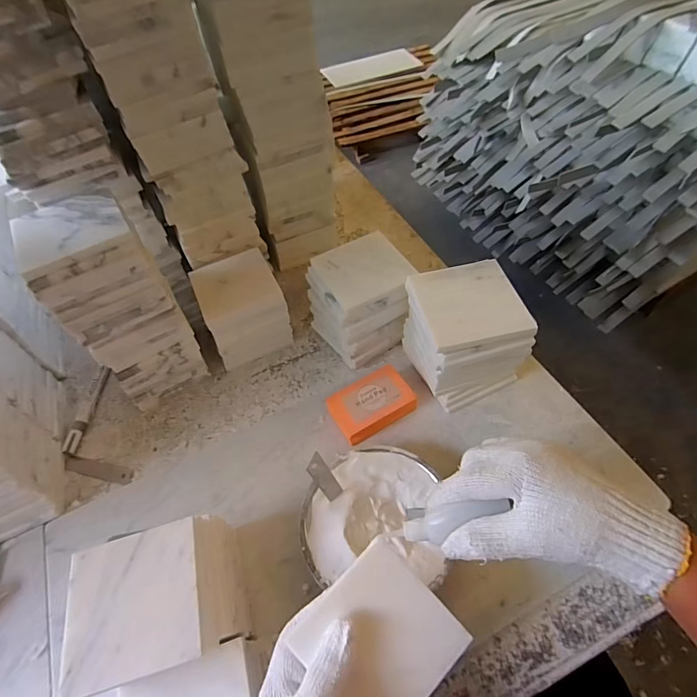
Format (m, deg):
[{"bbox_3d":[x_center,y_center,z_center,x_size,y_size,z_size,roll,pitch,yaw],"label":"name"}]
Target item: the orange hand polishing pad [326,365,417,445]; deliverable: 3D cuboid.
[{"bbox_3d":[0.028,0.068,0.505,0.091,0.033,0.063,-25,56,-15],"label":"orange hand polishing pad"}]

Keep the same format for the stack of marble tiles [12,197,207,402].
[{"bbox_3d":[-0.265,-0.054,0.495,0.105,0.219,0.111,-26,56,-15],"label":"stack of marble tiles"}]

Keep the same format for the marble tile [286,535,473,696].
[{"bbox_3d":[0.025,0.214,0.312,0.096,0.013,0.099,-39,80,-19],"label":"marble tile"}]

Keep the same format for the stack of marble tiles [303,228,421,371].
[{"bbox_3d":[0.015,-0.061,0.547,0.112,0.112,0.109,-22,55,-12],"label":"stack of marble tiles"}]

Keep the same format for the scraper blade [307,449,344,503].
[{"bbox_3d":[-0.023,0.124,0.403,0.005,0.069,0.019,13,55,35],"label":"scraper blade"}]

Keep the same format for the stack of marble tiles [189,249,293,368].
[{"bbox_3d":[-0.144,-0.057,0.577,0.104,0.106,0.101,-21,55,-12],"label":"stack of marble tiles"}]

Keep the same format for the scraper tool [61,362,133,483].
[{"bbox_3d":[-0.330,0.109,0.541,0.074,0.019,0.177,-24,56,-14],"label":"scraper tool"}]

